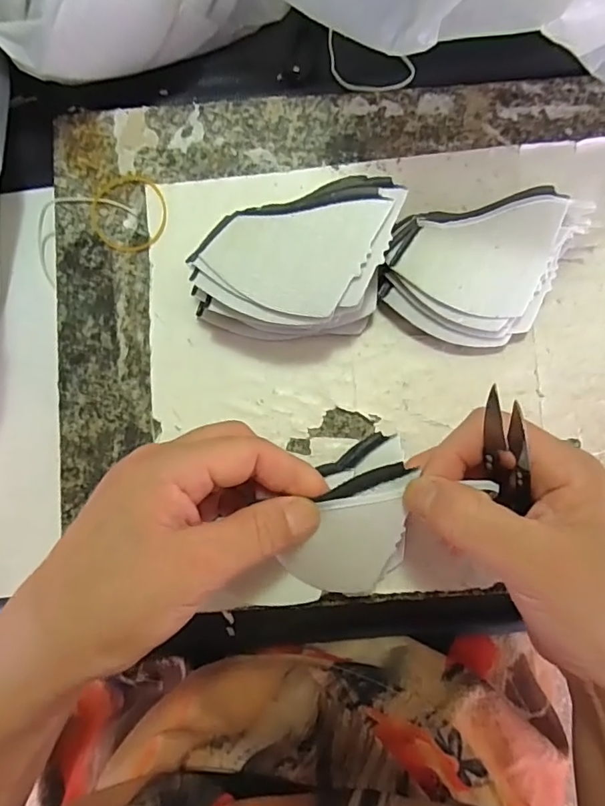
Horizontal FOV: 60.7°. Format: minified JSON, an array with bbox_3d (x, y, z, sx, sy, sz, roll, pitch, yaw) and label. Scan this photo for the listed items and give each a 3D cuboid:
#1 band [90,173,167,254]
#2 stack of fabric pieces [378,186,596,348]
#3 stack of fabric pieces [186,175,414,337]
[{"bbox_3d":[-0.103,-0.113,0.305,0.046,0.004,0.047,0,86,1],"label":"band"},{"bbox_3d":[0.103,-0.071,0.285,0.114,0.029,0.072,-13,86,0],"label":"stack of fabric pieces"},{"bbox_3d":[-0.003,-0.075,0.278,0.111,0.048,0.077,-6,86,1],"label":"stack of fabric pieces"}]

